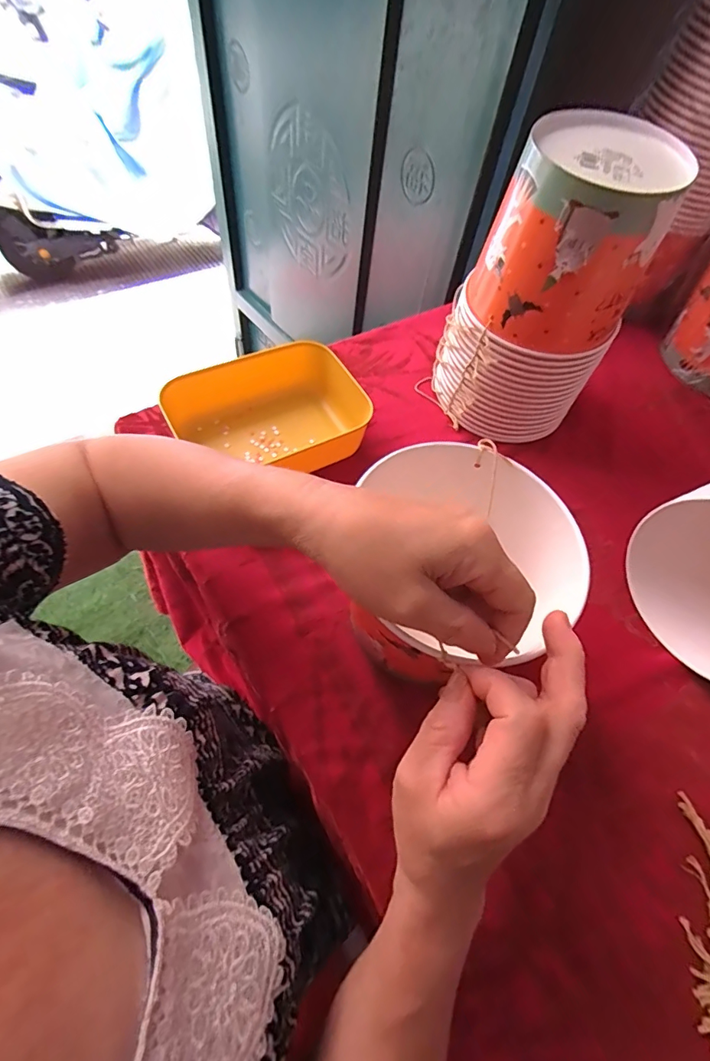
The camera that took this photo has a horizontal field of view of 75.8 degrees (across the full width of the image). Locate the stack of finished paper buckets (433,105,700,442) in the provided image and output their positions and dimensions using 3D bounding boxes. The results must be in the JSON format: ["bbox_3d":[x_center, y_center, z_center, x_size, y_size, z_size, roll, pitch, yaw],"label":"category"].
[{"bbox_3d":[0.179,-0.224,0.454,0.132,0.250,0.136,-16,62,-14],"label":"stack of finished paper buckets"}]

